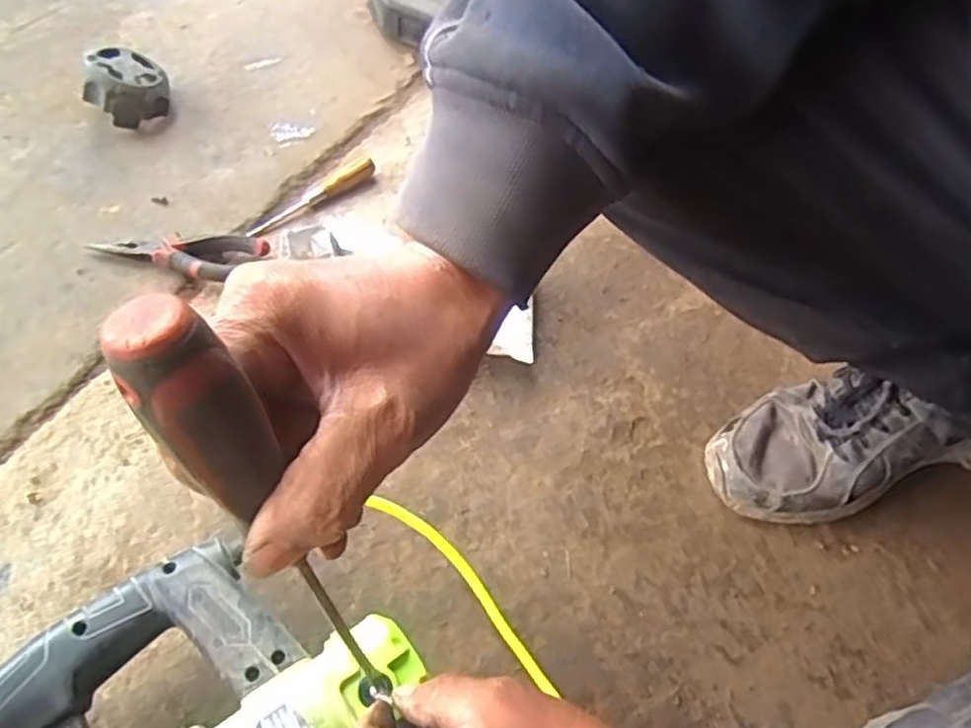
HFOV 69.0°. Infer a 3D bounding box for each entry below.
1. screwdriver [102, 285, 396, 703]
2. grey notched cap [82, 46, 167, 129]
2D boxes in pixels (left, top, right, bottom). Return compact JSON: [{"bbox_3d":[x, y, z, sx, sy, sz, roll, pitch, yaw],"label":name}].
[{"bbox_3d":[-0.076,0.078,0.284,0.030,0.270,0.027,21,56,20],"label":"screwdriver"},{"bbox_3d":[-0.375,-0.291,0.736,0.079,0.045,0.079,-3,63,-34],"label":"grey notched cap"}]

